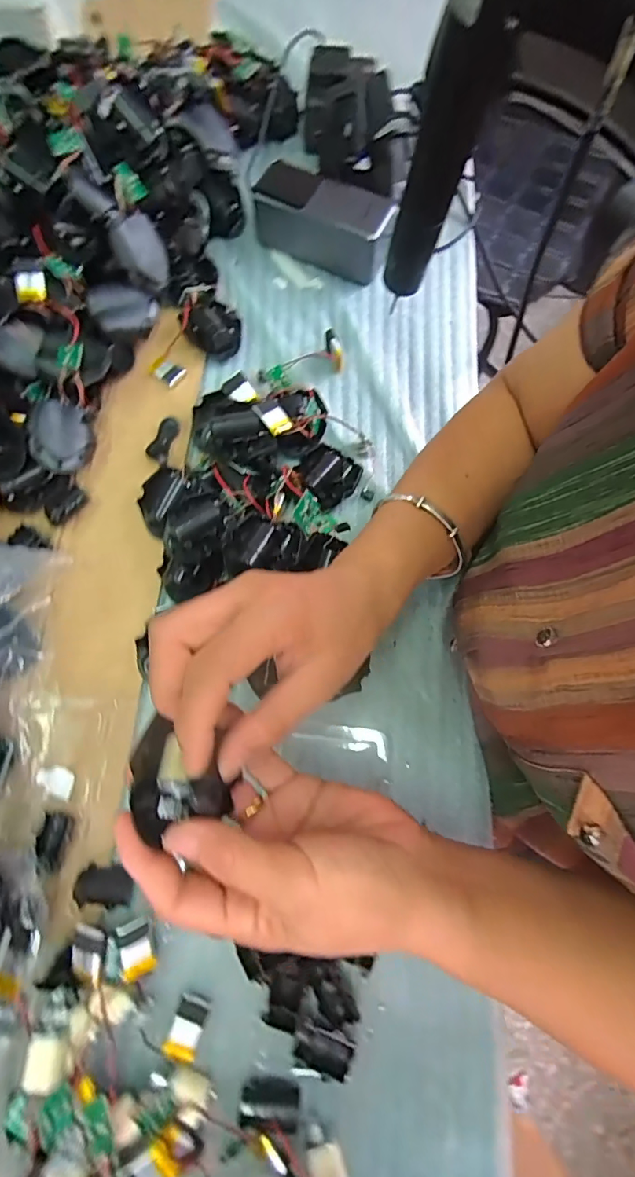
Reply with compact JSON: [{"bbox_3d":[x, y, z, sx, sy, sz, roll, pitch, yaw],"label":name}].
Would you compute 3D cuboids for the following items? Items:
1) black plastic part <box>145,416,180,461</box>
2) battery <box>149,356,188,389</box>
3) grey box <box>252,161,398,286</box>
[{"bbox_3d":[-0.139,-0.134,0.425,0.019,0.005,0.043,15,75,5],"label":"black plastic part"},{"bbox_3d":[-0.140,-0.202,0.440,0.034,0.006,0.022,35,78,10],"label":"battery"},{"bbox_3d":[0.006,-0.350,0.457,0.124,0.051,0.054,26,76,8],"label":"grey box"}]

